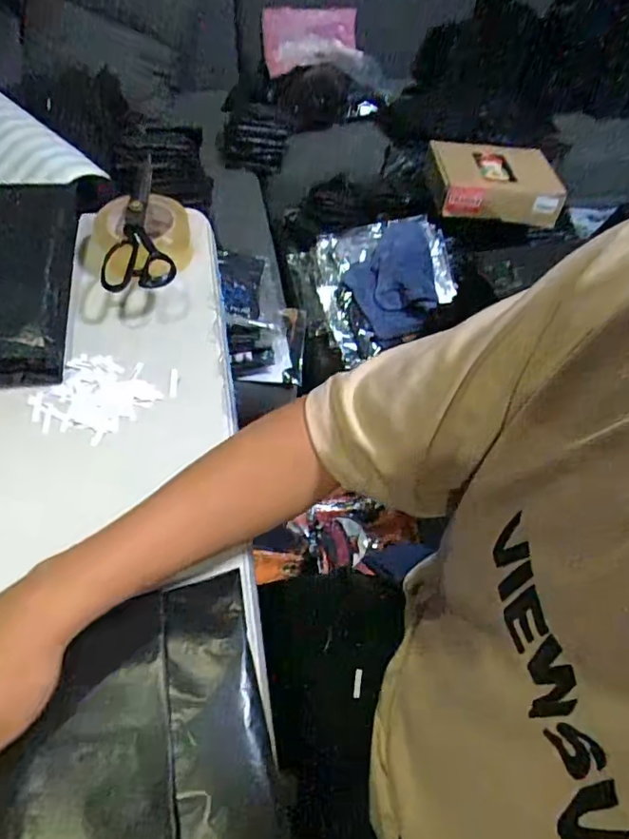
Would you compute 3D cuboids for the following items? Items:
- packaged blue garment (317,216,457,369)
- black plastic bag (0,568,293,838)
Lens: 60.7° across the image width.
[{"bbox_3d":[0.142,-0.277,1.115,0.293,0.072,0.294,-11,72,4],"label":"packaged blue garment"},{"bbox_3d":[-0.114,0.257,0.357,0.180,0.030,0.271,-12,57,-12],"label":"black plastic bag"}]

